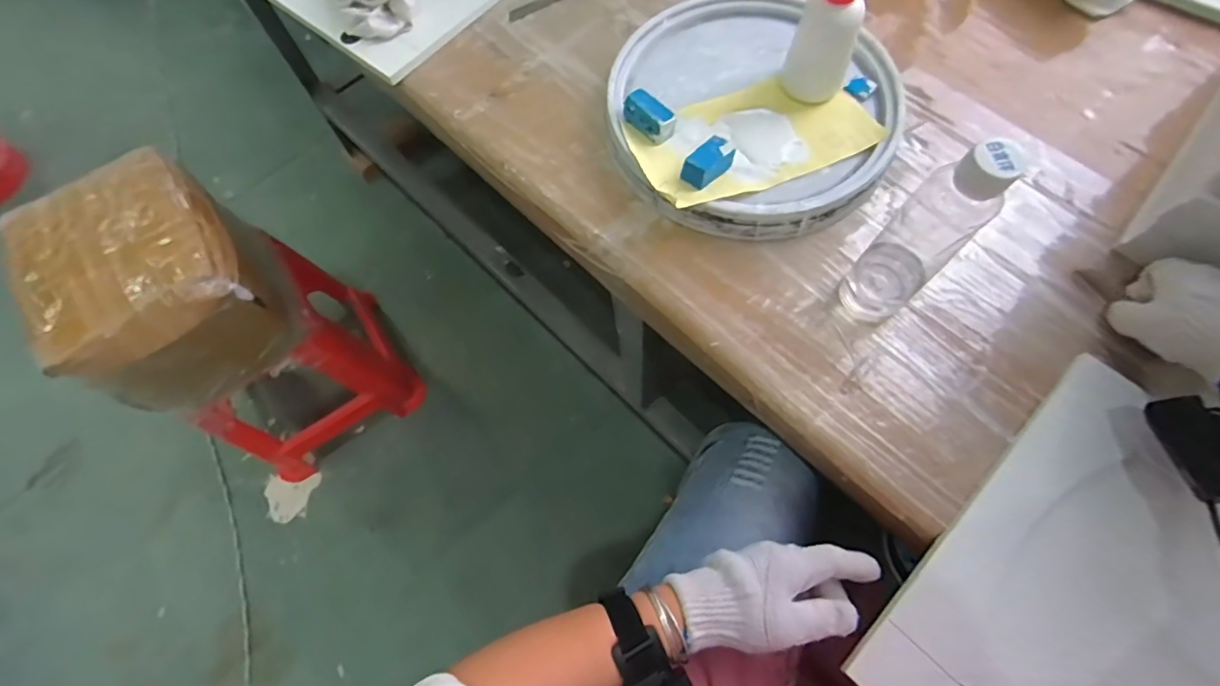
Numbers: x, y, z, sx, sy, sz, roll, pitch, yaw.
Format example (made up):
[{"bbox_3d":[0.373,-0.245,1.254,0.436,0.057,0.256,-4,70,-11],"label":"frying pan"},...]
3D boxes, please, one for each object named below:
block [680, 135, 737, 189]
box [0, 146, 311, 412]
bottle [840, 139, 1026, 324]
[{"bbox_3d":[0.094,-0.170,0.507,0.030,0.020,0.050,41,74,14],"label":"block"},{"bbox_3d":[-0.678,-0.094,0.835,0.258,0.243,0.300,-36,71,-11],"label":"box"},{"bbox_3d":[0.238,-0.077,0.408,0.056,0.188,0.054,40,75,16],"label":"bottle"}]

